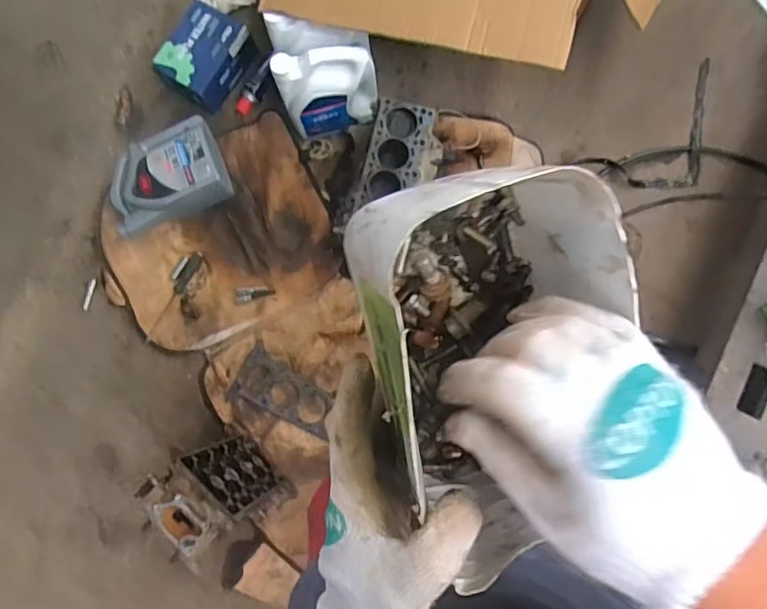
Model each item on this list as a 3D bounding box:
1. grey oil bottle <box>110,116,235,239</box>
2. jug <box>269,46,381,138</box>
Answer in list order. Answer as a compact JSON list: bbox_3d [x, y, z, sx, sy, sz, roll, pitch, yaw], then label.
[{"bbox_3d":[-0.534,-0.318,1.386,0.289,0.102,0.226,-23,81,0],"label":"grey oil bottle"},{"bbox_3d":[-0.123,-0.489,1.337,0.213,0.251,0.110,-2,81,3],"label":"jug"}]

